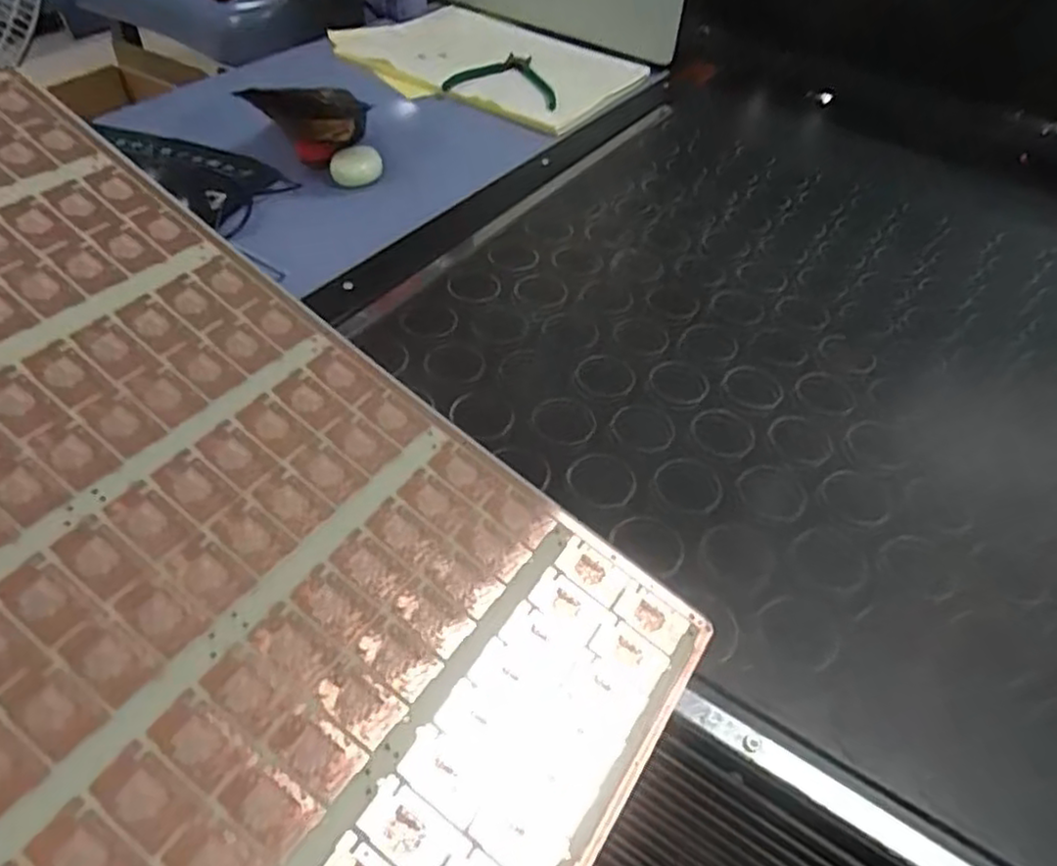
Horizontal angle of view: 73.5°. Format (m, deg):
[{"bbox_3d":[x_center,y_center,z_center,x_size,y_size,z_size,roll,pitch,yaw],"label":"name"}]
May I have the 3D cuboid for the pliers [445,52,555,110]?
[{"bbox_3d":[-0.024,-0.417,0.830,0.126,0.016,0.137,9,46,3],"label":"pliers"}]

